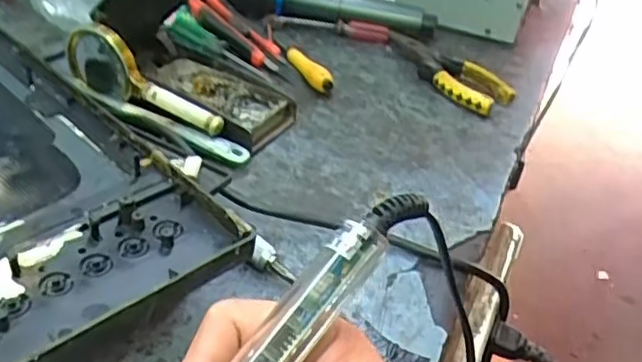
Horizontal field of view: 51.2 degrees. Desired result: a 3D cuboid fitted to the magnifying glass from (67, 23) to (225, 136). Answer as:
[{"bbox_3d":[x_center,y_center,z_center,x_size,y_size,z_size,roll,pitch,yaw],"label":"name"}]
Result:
[{"bbox_3d":[-0.137,-0.074,0.509,0.147,0.061,0.012,22,39,21],"label":"magnifying glass"}]

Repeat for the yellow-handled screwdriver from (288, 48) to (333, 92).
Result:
[{"bbox_3d":[-0.011,-0.106,0.621,0.017,0.013,0.072,-14,40,-25],"label":"yellow-handled screwdriver"}]

